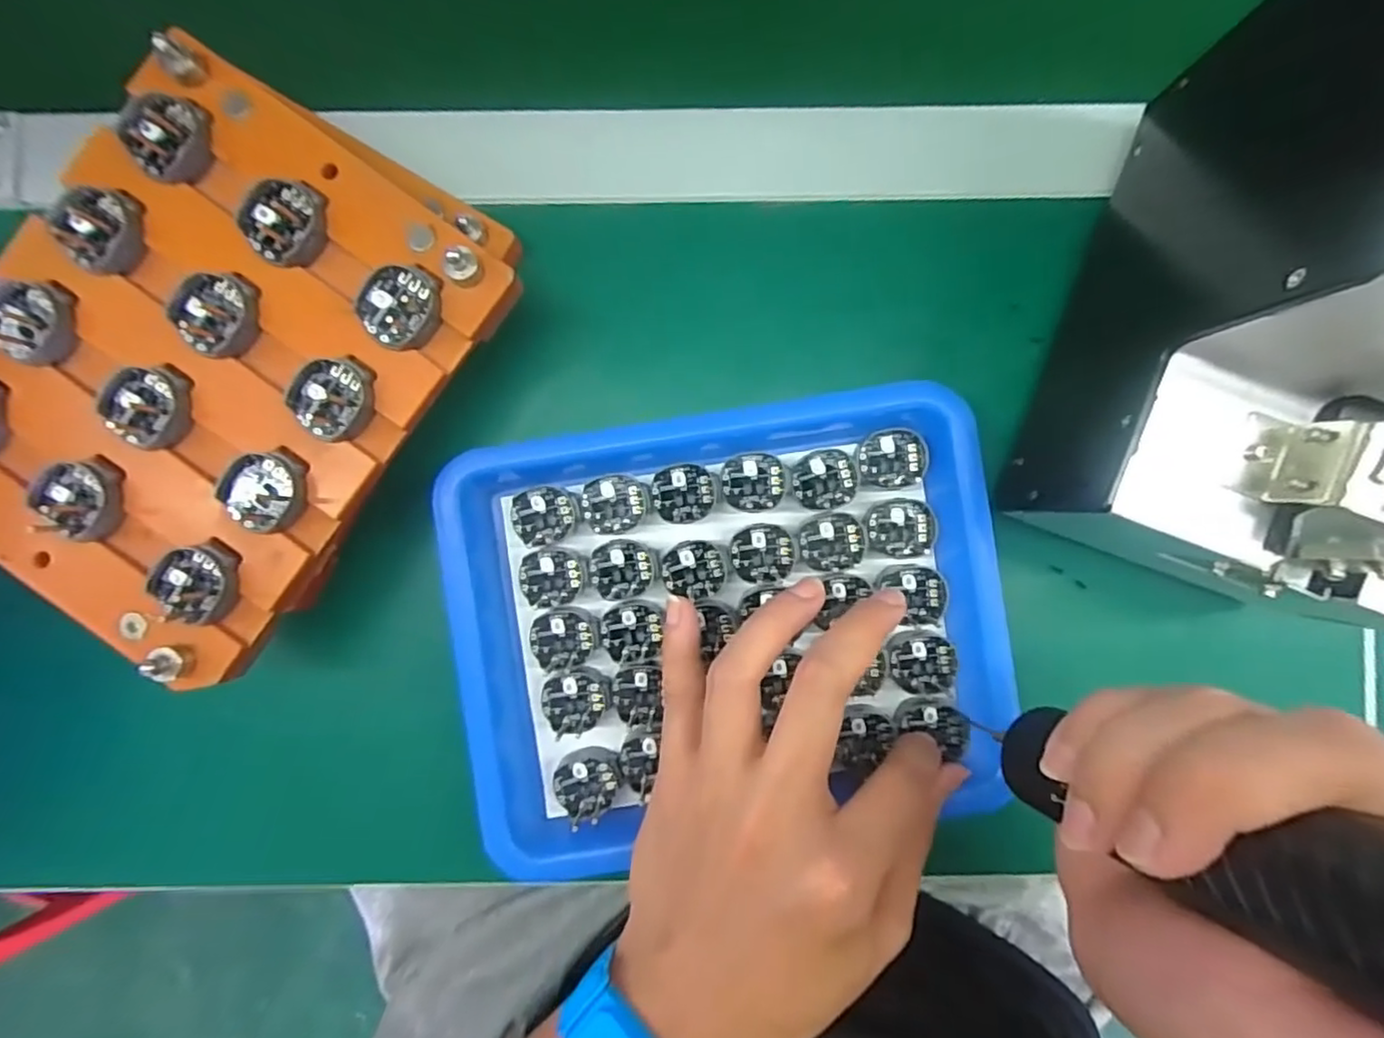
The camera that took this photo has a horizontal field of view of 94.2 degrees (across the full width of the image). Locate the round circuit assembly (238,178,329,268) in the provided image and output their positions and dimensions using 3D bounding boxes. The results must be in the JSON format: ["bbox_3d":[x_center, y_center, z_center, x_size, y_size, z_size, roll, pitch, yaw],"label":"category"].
[{"bbox_3d":[-0.141,-0.102,0.221,0.028,0.007,0.028,0,88,0],"label":"round circuit assembly"}]

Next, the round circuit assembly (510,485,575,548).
[{"bbox_3d":[-0.061,-0.002,0.264,0.026,0.005,0.024,0,88,0],"label":"round circuit assembly"}]

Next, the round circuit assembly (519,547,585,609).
[{"bbox_3d":[-0.058,0.024,0.264,0.026,0.004,0.024,0,88,0],"label":"round circuit assembly"}]

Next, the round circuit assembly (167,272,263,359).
[{"bbox_3d":[-0.164,-0.070,0.221,0.028,0.006,0.027,0,88,0],"label":"round circuit assembly"}]

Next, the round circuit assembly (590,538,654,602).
[{"bbox_3d":[-0.029,0.021,0.265,0.025,0.004,0.025,0,88,0],"label":"round circuit assembly"}]

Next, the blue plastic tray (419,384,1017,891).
[{"bbox_3d":[0.015,0.043,0.263,0.209,0.029,0.175,-9,87,-2],"label":"blue plastic tray"}]

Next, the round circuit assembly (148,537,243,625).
[{"bbox_3d":[-0.169,0.022,0.220,0.026,0.006,0.028,0,88,0],"label":"round circuit assembly"}]

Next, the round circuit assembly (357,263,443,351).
[{"bbox_3d":[-0.101,-0.073,0.222,0.025,0.007,0.028,38,89,2],"label":"round circuit assembly"}]

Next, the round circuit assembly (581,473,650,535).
[{"bbox_3d":[-0.031,-0.007,0.264,0.027,0.004,0.024,-8,88,0],"label":"round circuit assembly"}]

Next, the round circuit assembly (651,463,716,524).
[{"bbox_3d":[-0.003,-0.010,0.265,0.025,0.004,0.024,0,88,0],"label":"round circuit assembly"}]

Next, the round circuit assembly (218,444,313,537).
[{"bbox_3d":[-0.145,-0.010,0.220,0.028,0.007,0.025,-43,88,-1],"label":"round circuit assembly"}]

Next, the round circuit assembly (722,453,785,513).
[{"bbox_3d":[0.025,-0.015,0.265,0.025,0.004,0.023,0,88,0],"label":"round circuit assembly"}]

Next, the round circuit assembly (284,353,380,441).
[{"bbox_3d":[-0.123,-0.041,0.221,0.027,0.006,0.026,0,88,0],"label":"round circuit assembly"}]

